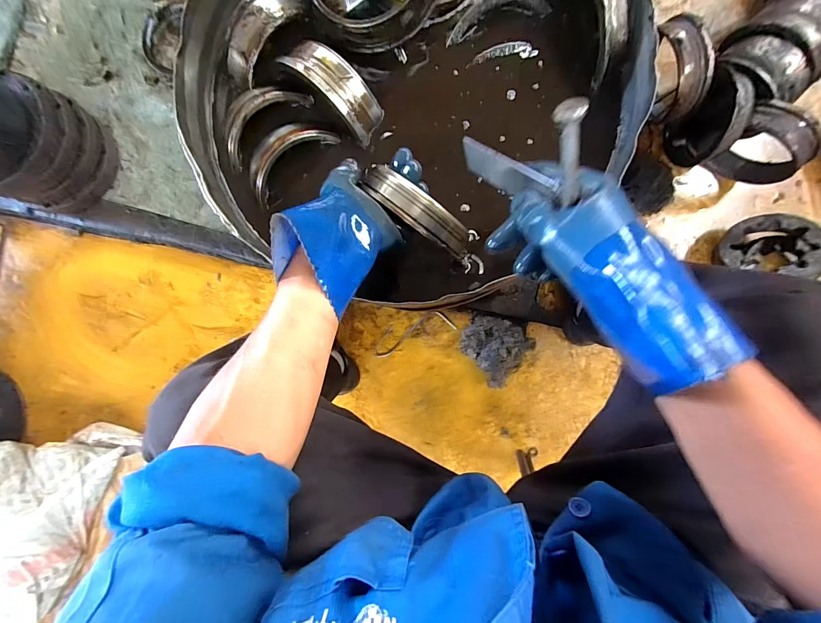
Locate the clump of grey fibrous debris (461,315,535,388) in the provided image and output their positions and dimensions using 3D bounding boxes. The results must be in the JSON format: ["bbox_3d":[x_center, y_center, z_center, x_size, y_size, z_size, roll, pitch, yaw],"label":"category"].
[{"bbox_3d":[0.199,0.080,0.803,0.154,0.074,0.148,0,89,4],"label":"clump of grey fibrous debris"}]

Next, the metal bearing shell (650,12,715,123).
[{"bbox_3d":[0.534,-0.489,0.719,0.061,0.149,0.172,-22,87,3],"label":"metal bearing shell"}]

